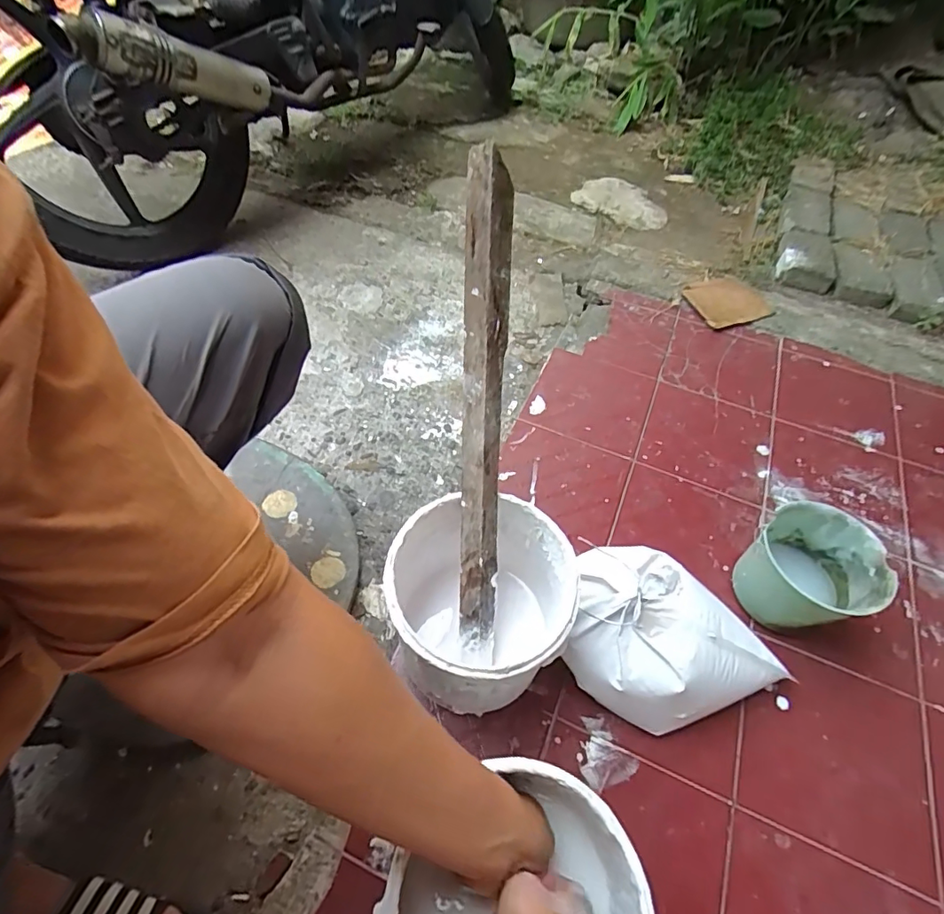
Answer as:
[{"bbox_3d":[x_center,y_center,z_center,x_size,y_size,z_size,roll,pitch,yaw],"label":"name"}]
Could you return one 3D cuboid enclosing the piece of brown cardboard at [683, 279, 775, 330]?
[{"bbox_3d":[0.536,-0.331,1.056,0.173,0.008,0.133,-18,58,-17],"label":"piece of brown cardboard"}]

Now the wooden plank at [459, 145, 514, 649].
[{"bbox_3d":[0.011,-0.034,0.488,0.038,0.464,0.030,0,13,-5],"label":"wooden plank"}]

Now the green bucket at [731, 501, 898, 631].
[{"bbox_3d":[0.414,0.148,0.629,0.127,0.120,0.130,3,54,-3],"label":"green bucket"}]

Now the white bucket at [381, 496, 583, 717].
[{"bbox_3d":[0.005,0.164,0.545,0.181,0.190,0.176,3,54,-3],"label":"white bucket"}]

